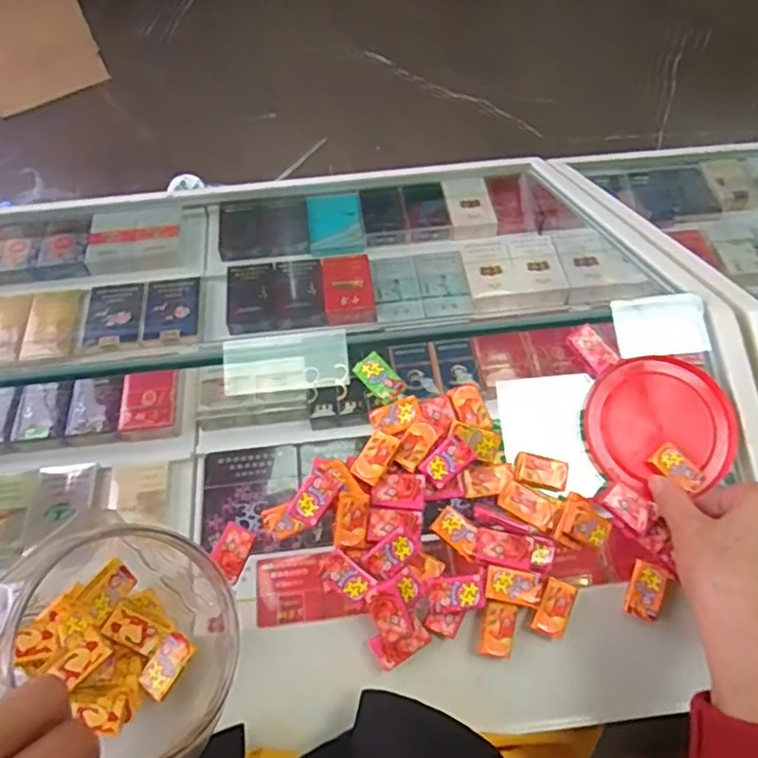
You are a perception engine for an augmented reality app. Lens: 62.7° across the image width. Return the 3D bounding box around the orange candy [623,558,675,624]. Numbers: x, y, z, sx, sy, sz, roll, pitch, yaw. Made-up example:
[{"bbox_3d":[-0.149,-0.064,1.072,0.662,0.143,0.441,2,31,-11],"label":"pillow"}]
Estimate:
[{"bbox_3d":[0.176,0.139,0.407,0.024,0.005,0.035,23,76,4],"label":"orange candy"}]

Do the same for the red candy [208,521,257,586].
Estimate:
[{"bbox_3d":[-0.096,0.113,0.409,0.024,0.004,0.034,33,68,-14],"label":"red candy"}]

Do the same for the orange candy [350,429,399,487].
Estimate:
[{"bbox_3d":[-0.002,0.052,0.416,0.020,0.005,0.034,32,77,6],"label":"orange candy"}]

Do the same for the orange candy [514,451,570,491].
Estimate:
[{"bbox_3d":[0.111,0.063,0.425,0.037,0.007,0.022,11,76,1],"label":"orange candy"}]

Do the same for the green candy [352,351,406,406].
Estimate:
[{"bbox_3d":[0.001,-0.001,0.440,0.022,0.006,0.035,-42,80,-11],"label":"green candy"}]

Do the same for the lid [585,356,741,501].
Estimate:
[{"bbox_3d":[0.199,0.030,0.440,0.101,0.009,0.092,0,76,-1],"label":"lid"}]

